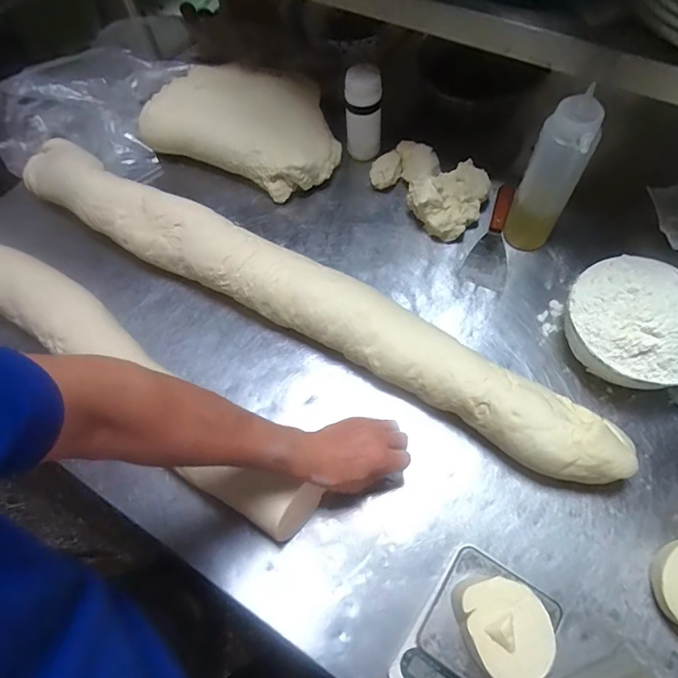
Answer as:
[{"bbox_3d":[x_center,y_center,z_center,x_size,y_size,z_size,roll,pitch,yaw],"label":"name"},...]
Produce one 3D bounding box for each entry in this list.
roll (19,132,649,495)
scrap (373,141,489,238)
[{"bbox_3d":[-0.117,-0.092,0.733,1.096,0.086,0.119,28,69,16],"label":"roll"},{"bbox_3d":[0.149,-0.270,0.815,0.211,0.067,0.131,41,72,20],"label":"scrap"}]

